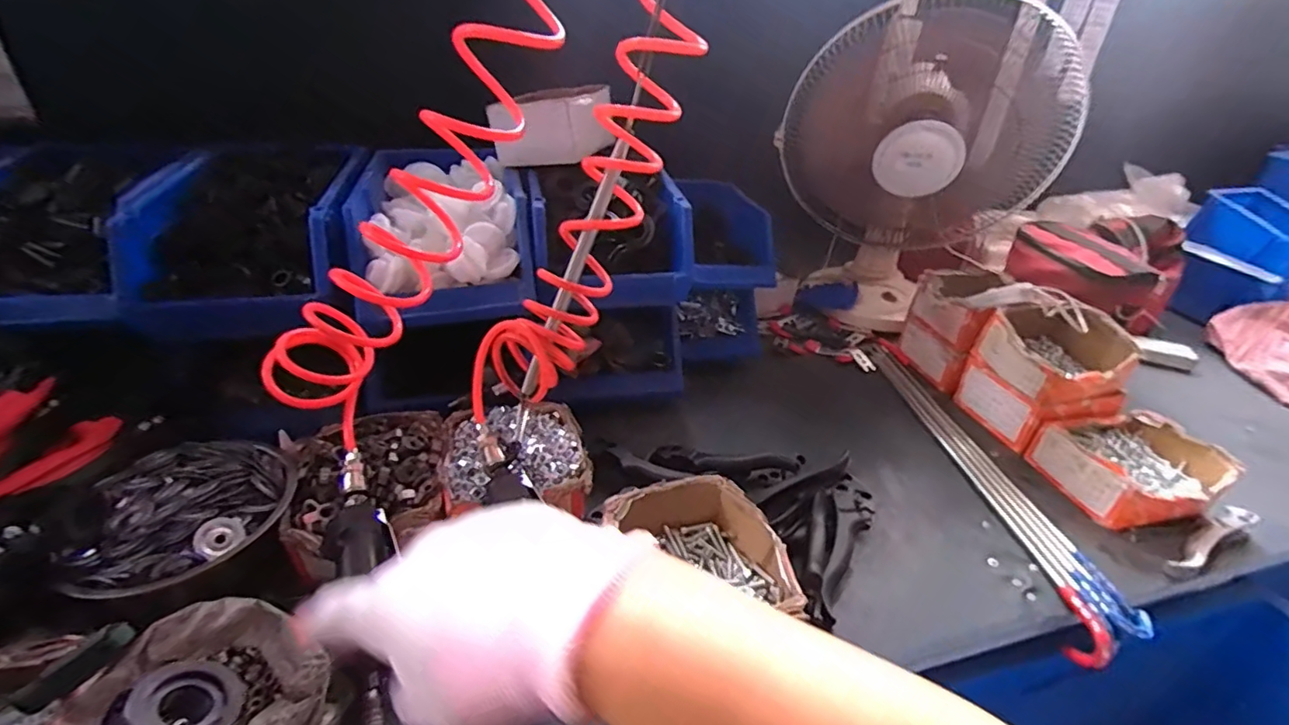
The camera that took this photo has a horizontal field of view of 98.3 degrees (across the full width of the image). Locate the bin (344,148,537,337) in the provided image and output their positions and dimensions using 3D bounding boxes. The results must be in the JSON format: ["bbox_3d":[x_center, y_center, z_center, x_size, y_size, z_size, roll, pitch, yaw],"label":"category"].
[{"bbox_3d":[-0.256,-0.167,0.705,0.201,0.116,0.356,-6,34,-16],"label":"bin"}]

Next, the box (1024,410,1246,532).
[{"bbox_3d":[0.596,0.130,0.683,0.163,0.072,0.147,-4,33,-13],"label":"box"}]

